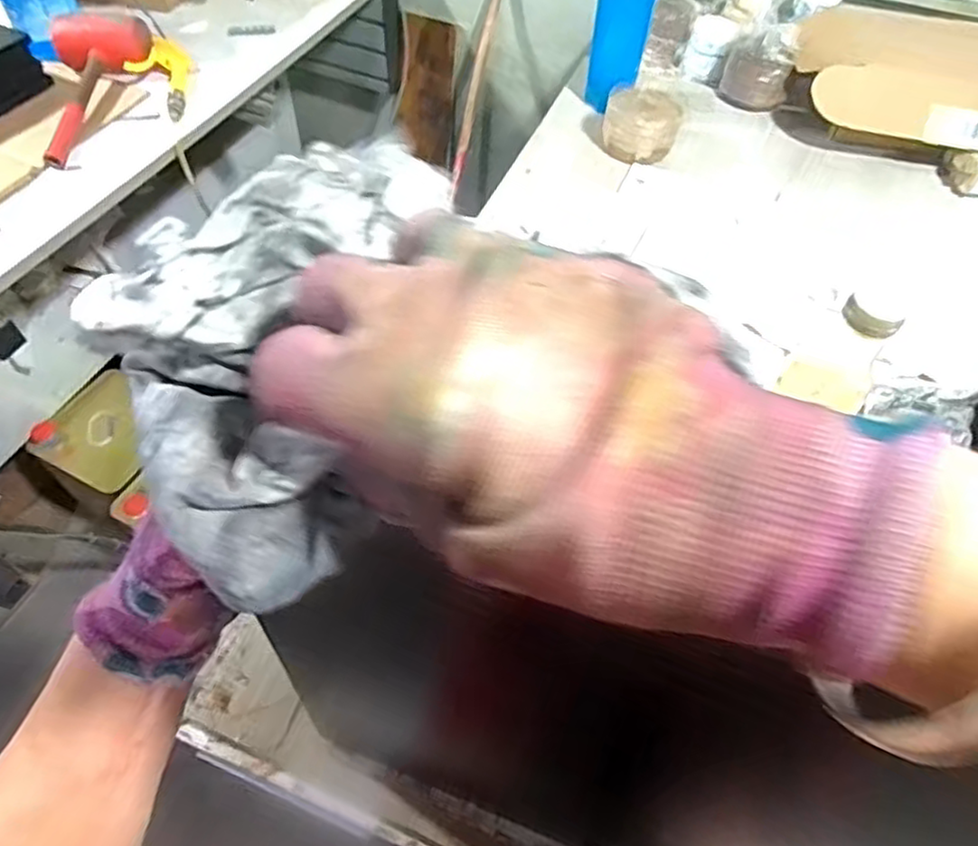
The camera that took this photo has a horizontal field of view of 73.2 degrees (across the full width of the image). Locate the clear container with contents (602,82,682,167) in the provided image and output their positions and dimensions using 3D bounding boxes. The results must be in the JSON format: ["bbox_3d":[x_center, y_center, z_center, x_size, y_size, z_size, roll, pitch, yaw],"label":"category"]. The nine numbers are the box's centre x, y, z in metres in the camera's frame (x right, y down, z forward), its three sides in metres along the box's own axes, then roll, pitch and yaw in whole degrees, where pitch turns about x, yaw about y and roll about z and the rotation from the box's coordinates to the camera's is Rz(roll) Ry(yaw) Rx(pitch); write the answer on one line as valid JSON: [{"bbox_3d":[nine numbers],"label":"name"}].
[{"bbox_3d":[0.216,-0.422,0.933,0.107,0.057,0.101,13,56,7],"label":"clear container with contents"}]

